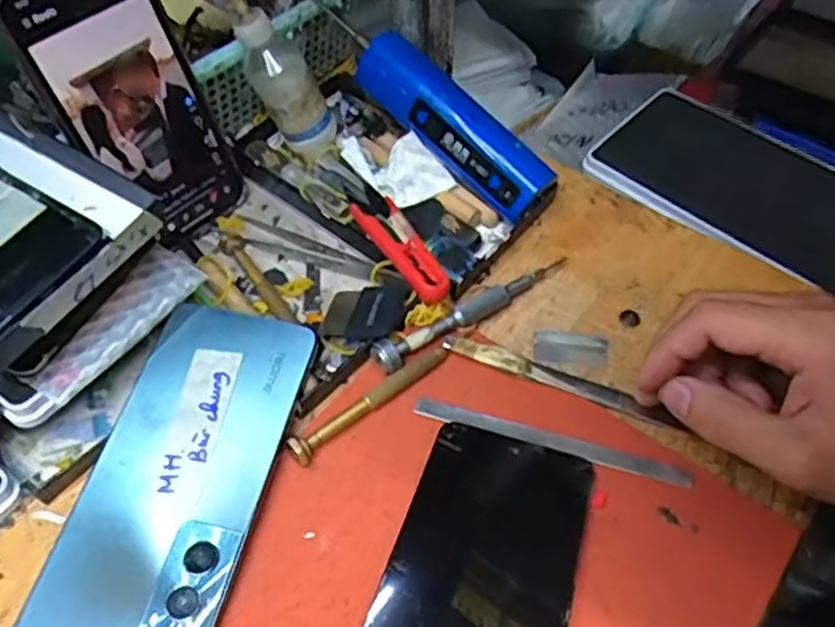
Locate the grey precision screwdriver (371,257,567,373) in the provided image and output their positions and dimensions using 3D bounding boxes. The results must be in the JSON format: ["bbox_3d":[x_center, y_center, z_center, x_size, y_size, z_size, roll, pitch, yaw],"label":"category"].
[{"bbox_3d":[0.031,-0.003,0.376,0.124,0.013,0.014,-30,59,-21],"label":"grey precision screwdriver"}]

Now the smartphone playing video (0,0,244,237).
[{"bbox_3d":[-0.145,-0.110,0.378,0.005,0.152,0.076,25,63,40],"label":"smartphone playing video"}]

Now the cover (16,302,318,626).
[{"bbox_3d":[-0.102,0.068,0.314,0.073,0.005,0.162,13,58,4],"label":"cover"}]

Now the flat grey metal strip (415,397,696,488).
[{"bbox_3d":[0.062,0.060,0.336,0.129,0.004,0.009,14,60,12],"label":"flat grey metal strip"}]

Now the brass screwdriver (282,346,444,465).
[{"bbox_3d":[-0.022,0.041,0.343,0.091,0.006,0.010,-33,60,-22],"label":"brass screwdriver"}]

